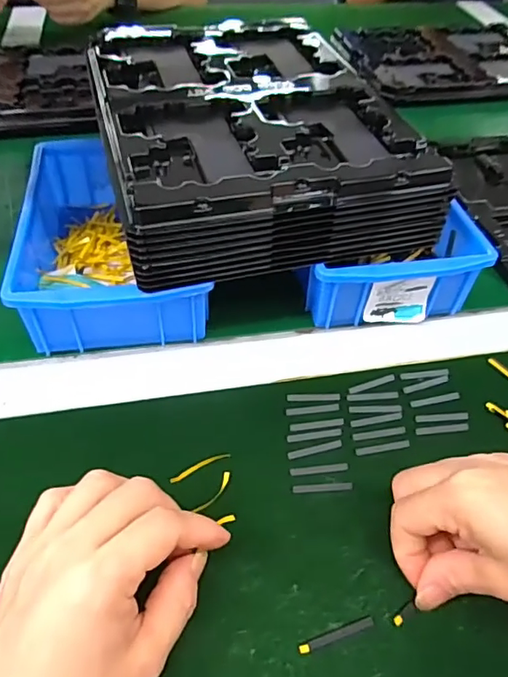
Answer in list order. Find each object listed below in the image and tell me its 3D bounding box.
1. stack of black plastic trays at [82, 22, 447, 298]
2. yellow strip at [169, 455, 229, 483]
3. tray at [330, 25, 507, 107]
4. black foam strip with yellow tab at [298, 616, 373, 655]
[{"bbox_3d":[-0.010,-0.170,0.415,0.209,0.061,0.279,-11,51,-13],"label":"stack of black plastic trays"},{"bbox_3d":[-0.033,0.077,0.317,0.039,0.004,0.007,-22,55,-20],"label":"yellow strip"},{"bbox_3d":[0.274,-0.388,0.734,0.288,0.023,0.192,-11,52,-12],"label":"tray"},{"bbox_3d":[0.041,0.147,0.259,0.040,0.004,0.005,-15,53,-15],"label":"black foam strip with yellow tab"}]

